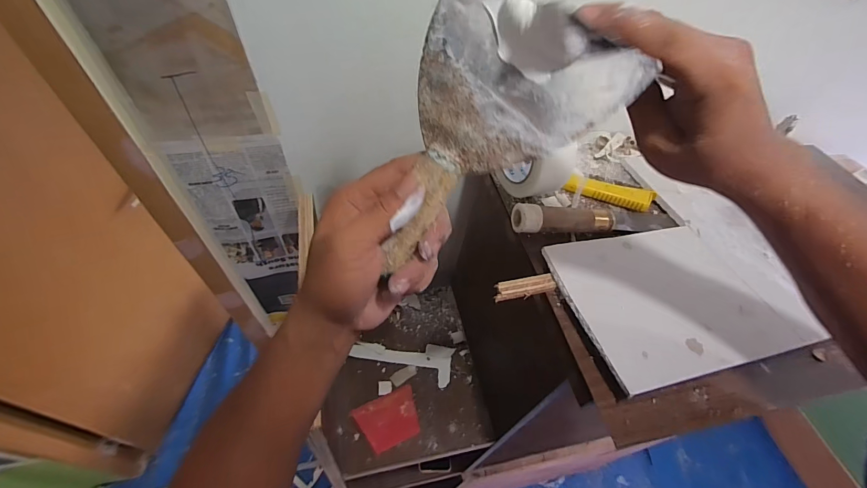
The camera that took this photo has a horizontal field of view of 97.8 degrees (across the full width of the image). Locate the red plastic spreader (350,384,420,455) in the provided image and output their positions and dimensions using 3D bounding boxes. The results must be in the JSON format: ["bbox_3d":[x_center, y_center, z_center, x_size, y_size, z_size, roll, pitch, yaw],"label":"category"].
[{"bbox_3d":[-0.074,0.303,0.656,0.104,0.005,0.081,-16,56,-26],"label":"red plastic spreader"}]

